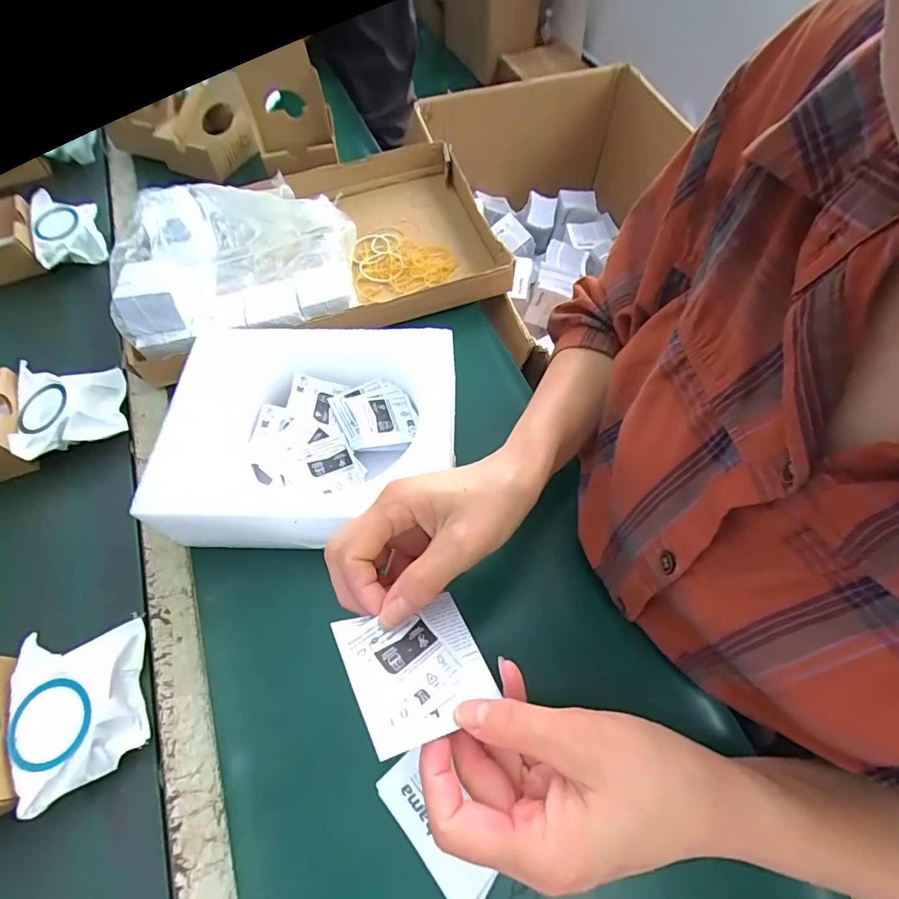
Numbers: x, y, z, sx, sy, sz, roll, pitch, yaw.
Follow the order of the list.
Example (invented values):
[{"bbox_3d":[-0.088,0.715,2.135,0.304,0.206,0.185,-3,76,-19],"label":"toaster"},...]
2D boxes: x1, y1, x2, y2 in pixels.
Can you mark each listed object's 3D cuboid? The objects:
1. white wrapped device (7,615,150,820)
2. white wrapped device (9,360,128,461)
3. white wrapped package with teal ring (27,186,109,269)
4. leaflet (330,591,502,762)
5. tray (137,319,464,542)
[{"bbox_3d":[-0.267,0.185,0.337,0.069,0.043,0.107,-18,62,-8],"label":"white wrapped device"},{"bbox_3d":[-0.380,-0.044,0.471,0.082,0.040,0.105,-22,62,-10],"label":"white wrapped device"},{"bbox_3d":[-0.497,-0.284,0.612,0.076,0.042,0.100,-23,62,-11],"label":"white wrapped package with teal ring"},{"bbox_3d":[-0.016,0.113,0.247,0.073,0.005,0.067,-2,42,-34],"label":"leaflet"},{"bbox_3d":[-0.120,-0.010,0.416,0.244,0.082,0.183,-1,61,1],"label":"tray"}]

